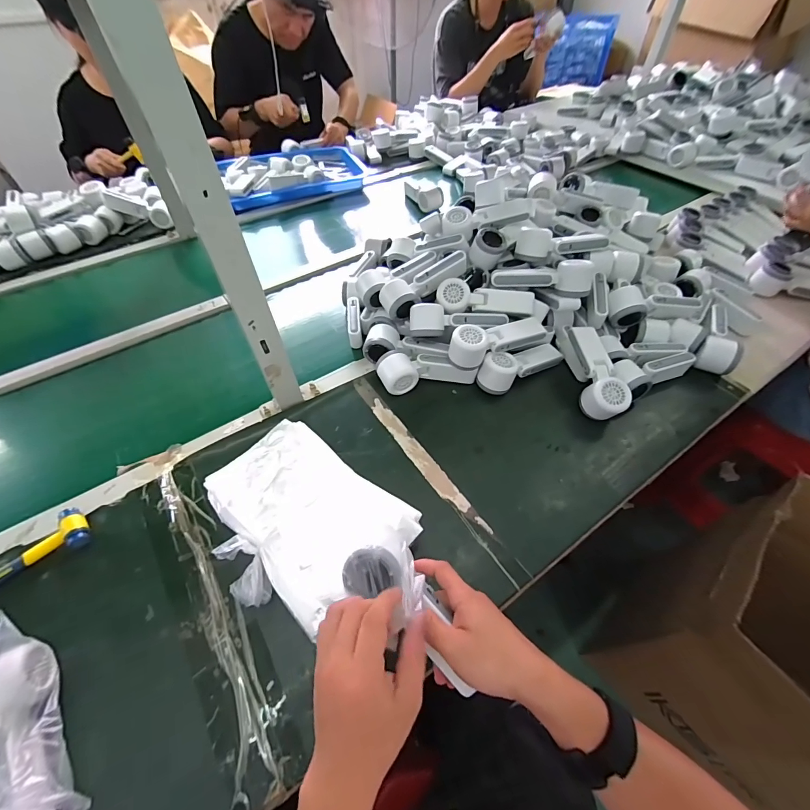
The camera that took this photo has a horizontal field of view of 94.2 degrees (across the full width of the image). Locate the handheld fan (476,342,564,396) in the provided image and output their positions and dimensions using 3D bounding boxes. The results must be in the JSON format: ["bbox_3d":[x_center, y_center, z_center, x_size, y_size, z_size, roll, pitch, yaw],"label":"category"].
[{"bbox_3d":[0.201,-0.074,0.639,0.168,0.055,0.050,-27,57,-19],"label":"handheld fan"}]

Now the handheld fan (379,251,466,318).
[{"bbox_3d":[0.036,-0.214,0.668,0.166,0.046,0.060,-31,60,-3],"label":"handheld fan"}]

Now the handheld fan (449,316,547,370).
[{"bbox_3d":[0.152,-0.112,0.615,0.168,0.045,0.052,-20,55,-14],"label":"handheld fan"}]

